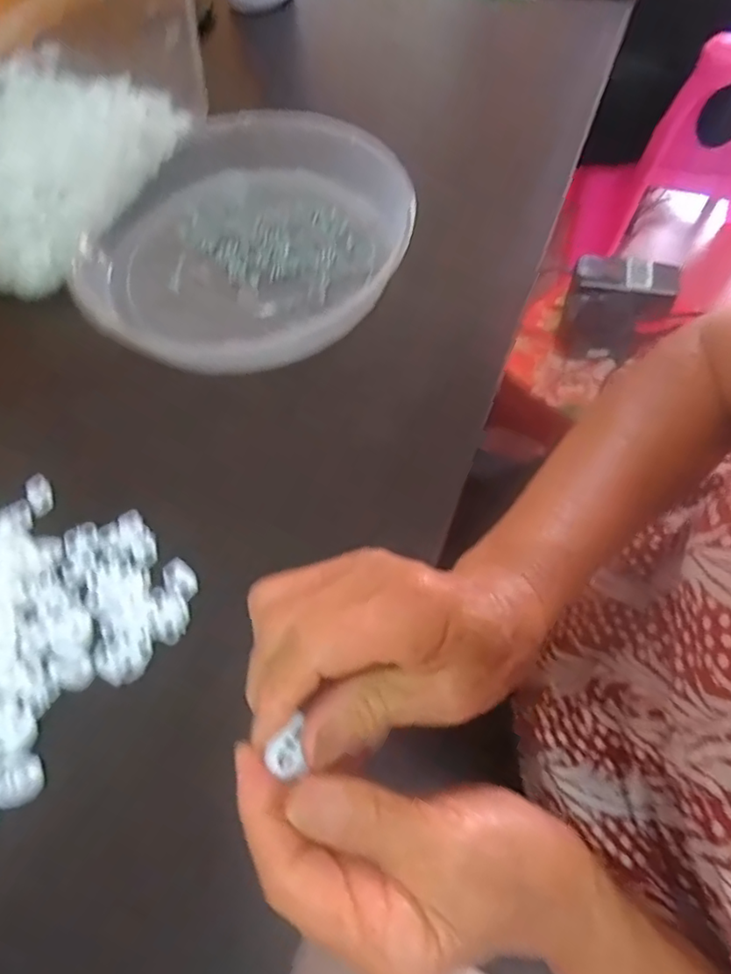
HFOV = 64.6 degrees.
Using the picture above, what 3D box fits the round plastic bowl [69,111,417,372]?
[{"bbox_3d":[-0.082,-0.182,0.412,0.222,0.051,0.214,-2,63,3],"label":"round plastic bowl"}]

